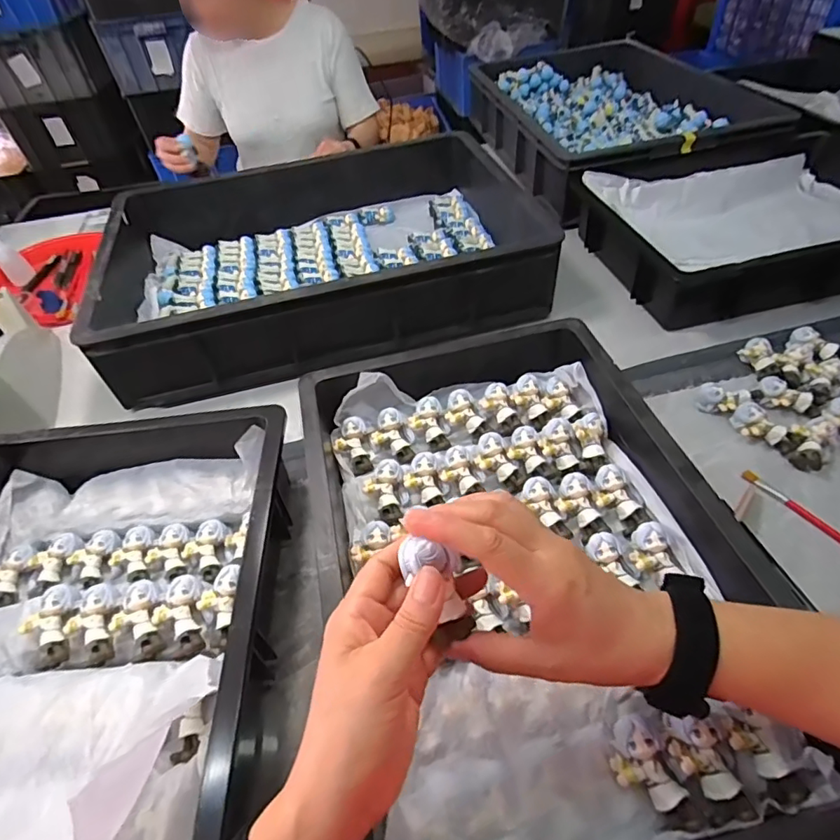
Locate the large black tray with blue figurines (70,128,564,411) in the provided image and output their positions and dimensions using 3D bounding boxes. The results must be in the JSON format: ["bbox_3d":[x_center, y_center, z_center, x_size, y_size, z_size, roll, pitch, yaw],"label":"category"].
[{"bbox_3d":[-0.150,-0.256,0.768,0.587,0.119,0.410,-15,48,-8],"label":"large black tray with blue figurines"}]

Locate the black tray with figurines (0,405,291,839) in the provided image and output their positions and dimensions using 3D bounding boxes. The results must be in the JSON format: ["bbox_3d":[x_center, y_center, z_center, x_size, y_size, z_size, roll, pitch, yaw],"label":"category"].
[{"bbox_3d":[-0.288,0.178,0.384,0.343,0.092,0.461,-7,47,0],"label":"black tray with figurines"}]

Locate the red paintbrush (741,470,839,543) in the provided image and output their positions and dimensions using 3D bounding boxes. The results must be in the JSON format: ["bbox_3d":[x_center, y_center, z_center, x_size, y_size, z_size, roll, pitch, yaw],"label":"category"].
[{"bbox_3d":[0.381,0.100,0.468,0.013,0.013,0.169,-26,50,-17],"label":"red paintbrush"}]

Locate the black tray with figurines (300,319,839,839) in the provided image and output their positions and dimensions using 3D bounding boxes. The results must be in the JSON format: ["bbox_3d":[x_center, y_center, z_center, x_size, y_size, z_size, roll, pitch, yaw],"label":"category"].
[{"bbox_3d":[0.078,0.098,0.422,0.314,0.071,0.457,-13,48,-6],"label":"black tray with figurines"}]

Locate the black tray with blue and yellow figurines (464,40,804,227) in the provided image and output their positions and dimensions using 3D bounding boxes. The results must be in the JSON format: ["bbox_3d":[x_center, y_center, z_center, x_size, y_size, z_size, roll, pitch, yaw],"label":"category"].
[{"bbox_3d":[0.362,-0.587,0.998,0.380,0.128,0.558,-12,48,-5],"label":"black tray with blue and yellow figurines"}]

